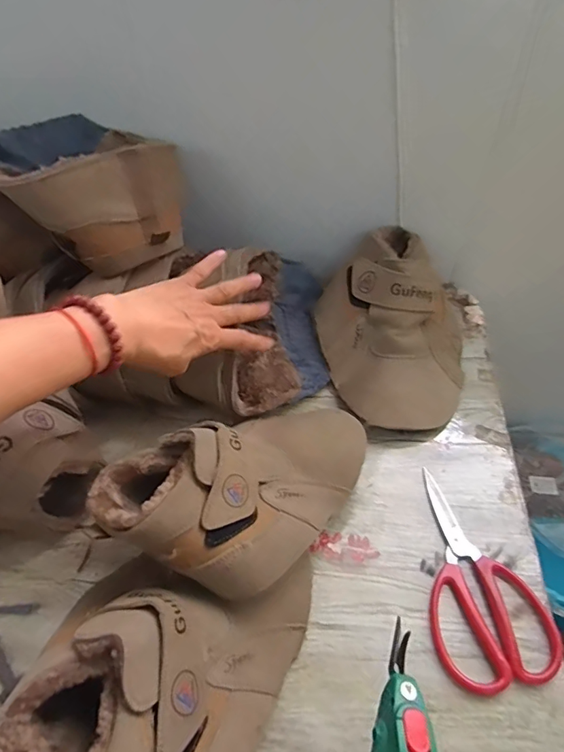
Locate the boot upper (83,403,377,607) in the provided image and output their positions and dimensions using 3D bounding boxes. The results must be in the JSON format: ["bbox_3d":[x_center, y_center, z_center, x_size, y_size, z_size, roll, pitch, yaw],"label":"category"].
[{"bbox_3d":[-0.023,0.088,0.416,0.143,0.127,0.239,34,59,26],"label":"boot upper"}]

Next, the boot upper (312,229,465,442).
[{"bbox_3d":[0.129,-0.060,0.545,0.179,0.108,0.245,5,51,6],"label":"boot upper"}]

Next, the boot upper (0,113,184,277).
[{"bbox_3d":[-0.227,-0.211,0.508,0.161,0.097,0.221,-30,56,-21],"label":"boot upper"}]

